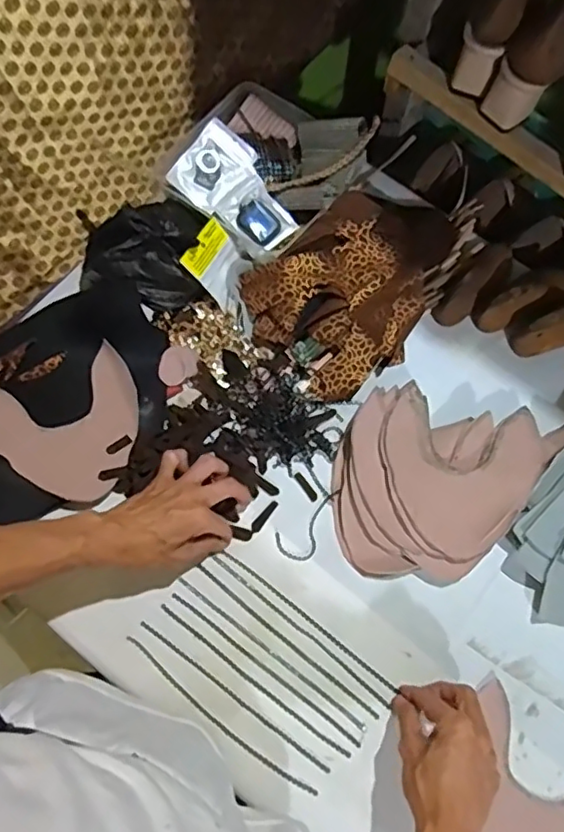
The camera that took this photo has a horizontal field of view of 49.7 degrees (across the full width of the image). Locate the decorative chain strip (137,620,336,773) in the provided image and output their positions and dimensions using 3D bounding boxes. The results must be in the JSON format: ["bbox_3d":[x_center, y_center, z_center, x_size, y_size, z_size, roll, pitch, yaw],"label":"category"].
[{"bbox_3d":[-0.049,0.280,0.611,0.231,0.006,0.006,34,73,11],"label":"decorative chain strip"}]

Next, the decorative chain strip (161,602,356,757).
[{"bbox_3d":[-0.030,0.268,0.617,0.234,0.006,0.008,35,73,11],"label":"decorative chain strip"}]

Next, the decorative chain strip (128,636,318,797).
[{"bbox_3d":[-0.064,0.298,0.601,0.233,0.012,0.012,35,73,11],"label":"decorative chain strip"}]

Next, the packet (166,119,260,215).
[{"bbox_3d":[-0.083,-0.303,0.743,0.075,0.015,0.102,40,81,-9],"label":"packet"}]

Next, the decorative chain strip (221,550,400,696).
[{"bbox_3d":[0.026,0.213,0.642,0.217,0.006,0.007,37,74,11],"label":"decorative chain strip"}]

